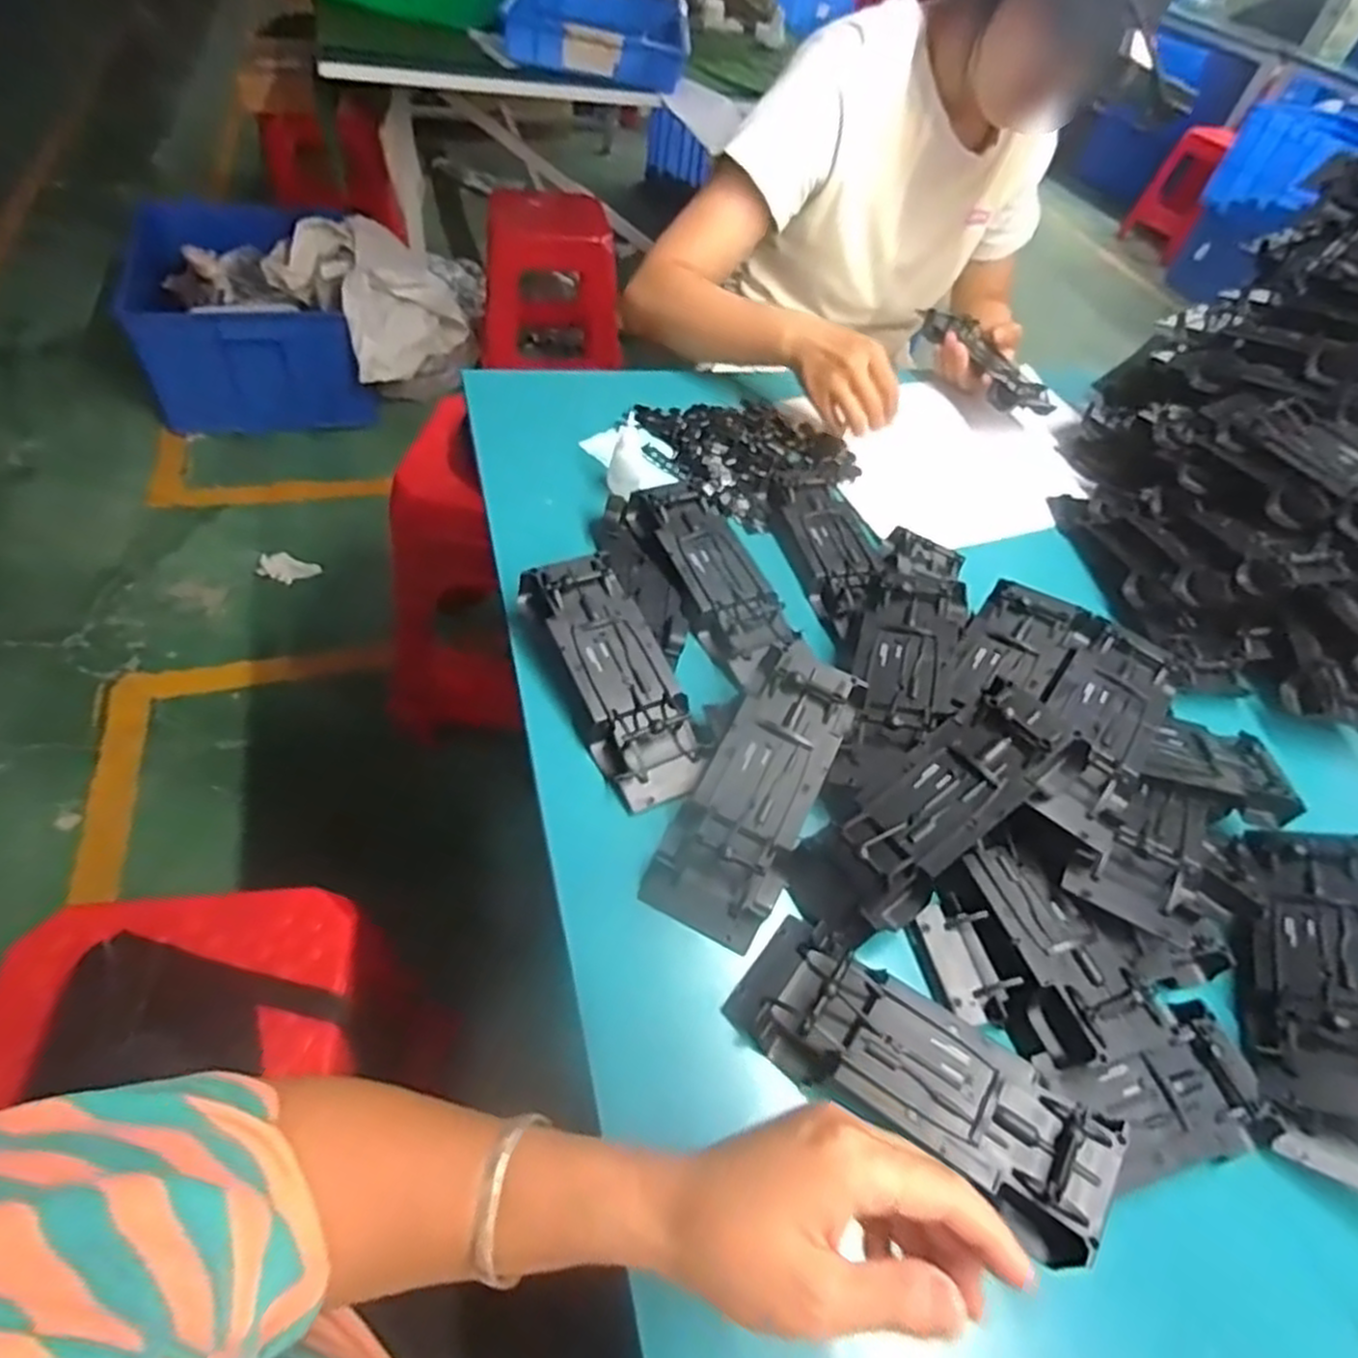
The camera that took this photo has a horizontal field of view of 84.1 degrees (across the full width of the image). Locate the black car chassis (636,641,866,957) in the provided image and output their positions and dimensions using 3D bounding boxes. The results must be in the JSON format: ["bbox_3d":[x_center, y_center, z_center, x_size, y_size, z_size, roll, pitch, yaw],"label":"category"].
[{"bbox_3d":[0.052,0.068,0.489,0.075,0.029,0.197,25,67,13],"label":"black car chassis"}]

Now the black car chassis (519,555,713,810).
[{"bbox_3d":[-0.043,-0.003,0.528,0.072,0.025,0.190,-20,71,-19],"label":"black car chassis"}]

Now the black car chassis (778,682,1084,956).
[{"bbox_3d":[0.157,0.080,0.466,0.195,0.024,0.067,-41,64,-5],"label":"black car chassis"}]

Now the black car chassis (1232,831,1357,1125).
[{"bbox_3d":[0.405,0.172,0.455,0.084,0.031,0.194,22,51,8],"label":"black car chassis"}]

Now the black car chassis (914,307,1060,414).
[{"bbox_3d":[0.348,-0.367,0.862,0.075,0.034,0.186,-16,56,-21],"label":"black car chassis"}]

